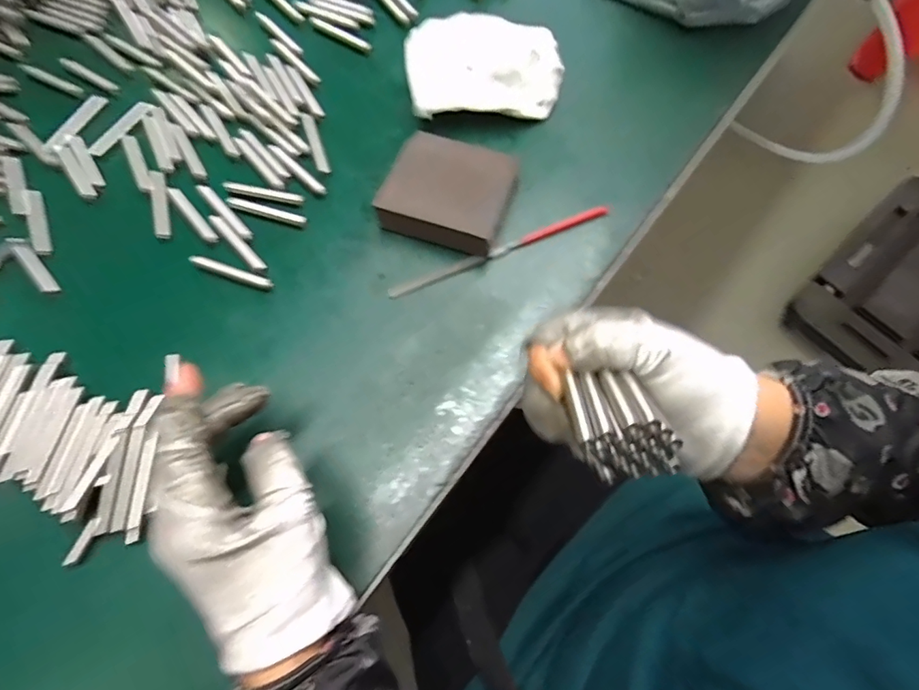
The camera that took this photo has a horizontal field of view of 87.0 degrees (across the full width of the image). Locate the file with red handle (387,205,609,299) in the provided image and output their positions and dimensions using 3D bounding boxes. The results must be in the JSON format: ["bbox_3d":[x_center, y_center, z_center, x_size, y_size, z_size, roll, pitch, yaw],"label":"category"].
[{"bbox_3d":[0.027,-0.064,0.327,0.157,0.008,0.008,-22,72,-5],"label":"file with red handle"}]

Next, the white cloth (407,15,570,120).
[{"bbox_3d":[0.018,-0.206,0.365,0.111,0.028,0.085,-4,71,1],"label":"white cloth"}]

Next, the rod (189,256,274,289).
[{"bbox_3d":[-0.156,-0.049,0.329,0.060,0.004,0.008,17,73,8],"label":"rod"}]

